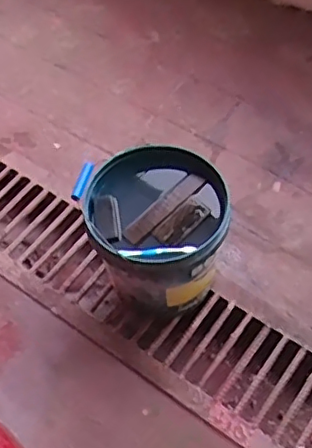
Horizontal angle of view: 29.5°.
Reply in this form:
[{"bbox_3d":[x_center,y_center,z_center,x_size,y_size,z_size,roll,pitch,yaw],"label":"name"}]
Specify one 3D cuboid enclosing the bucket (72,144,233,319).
[{"bbox_3d":[0.007,0.036,1.368,0.305,0.339,0.306,-2,60,4],"label":"bucket"}]

